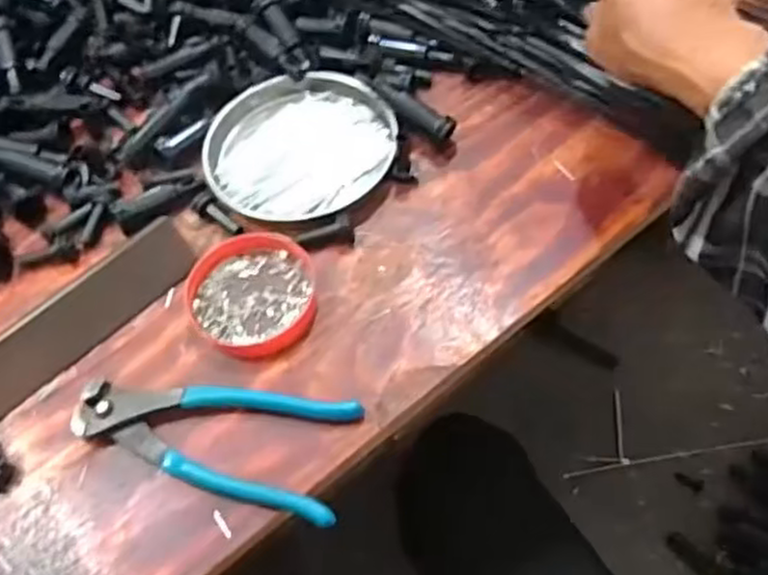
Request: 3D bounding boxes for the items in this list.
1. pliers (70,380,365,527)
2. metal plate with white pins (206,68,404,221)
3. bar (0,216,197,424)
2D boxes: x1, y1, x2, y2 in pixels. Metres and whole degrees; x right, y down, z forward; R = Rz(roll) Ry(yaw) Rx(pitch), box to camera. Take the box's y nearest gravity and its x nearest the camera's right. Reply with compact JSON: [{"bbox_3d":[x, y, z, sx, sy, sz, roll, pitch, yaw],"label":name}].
[{"bbox_3d":[-0.096,0.080,0.418,0.158,0.013,0.066,10,58,14],"label":"pliers"},{"bbox_3d":[-0.060,-0.105,0.528,0.131,0.016,0.123,-3,55,5],"label":"metal plate with white pins"},{"bbox_3d":[-0.201,0.027,0.458,0.190,0.010,0.043,-42,85,-17],"label":"bar"}]

